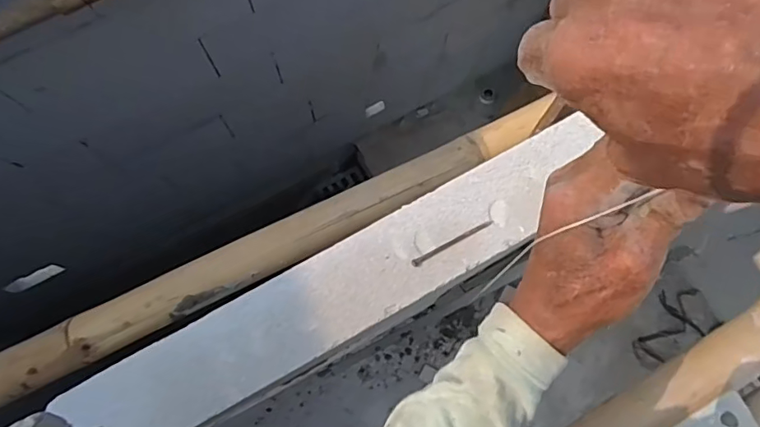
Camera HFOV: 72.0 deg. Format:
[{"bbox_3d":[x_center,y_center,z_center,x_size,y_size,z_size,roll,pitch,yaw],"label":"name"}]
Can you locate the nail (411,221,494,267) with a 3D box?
[{"bbox_3d":[0.061,0.025,0.437,0.076,0.004,0.007,-26,78,-7],"label":"nail"}]

